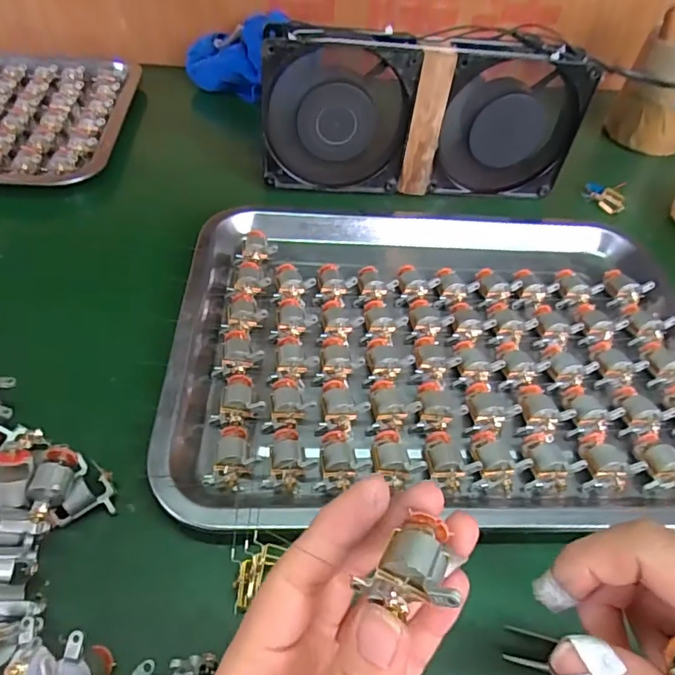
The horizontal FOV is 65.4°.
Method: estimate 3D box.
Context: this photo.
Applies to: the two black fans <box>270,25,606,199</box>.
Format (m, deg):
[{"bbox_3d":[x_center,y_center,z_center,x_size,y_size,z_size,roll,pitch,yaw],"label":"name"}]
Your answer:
[{"bbox_3d":[0.071,-0.183,0.446,0.264,0.124,0.042,-1,49,-7],"label":"two black fans"}]

